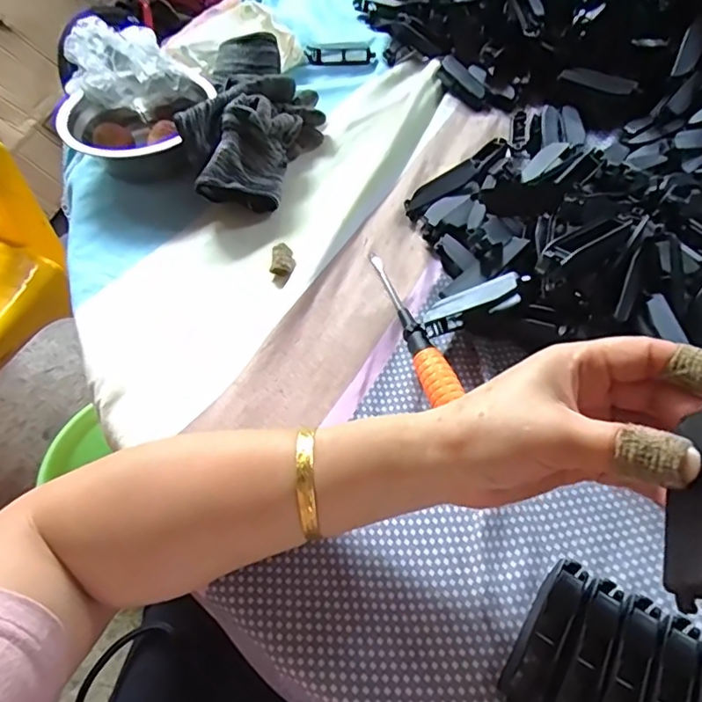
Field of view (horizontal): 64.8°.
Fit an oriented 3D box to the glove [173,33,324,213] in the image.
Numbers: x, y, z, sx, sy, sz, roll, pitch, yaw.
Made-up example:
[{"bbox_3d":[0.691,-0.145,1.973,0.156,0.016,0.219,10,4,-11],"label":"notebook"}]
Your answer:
[{"bbox_3d":[-0.082,-0.220,0.502,0.105,0.059,0.225,-1,54,3],"label":"glove"}]

